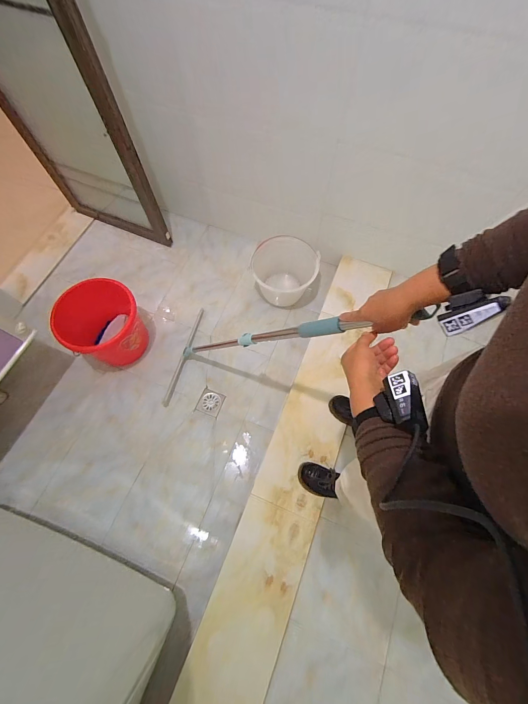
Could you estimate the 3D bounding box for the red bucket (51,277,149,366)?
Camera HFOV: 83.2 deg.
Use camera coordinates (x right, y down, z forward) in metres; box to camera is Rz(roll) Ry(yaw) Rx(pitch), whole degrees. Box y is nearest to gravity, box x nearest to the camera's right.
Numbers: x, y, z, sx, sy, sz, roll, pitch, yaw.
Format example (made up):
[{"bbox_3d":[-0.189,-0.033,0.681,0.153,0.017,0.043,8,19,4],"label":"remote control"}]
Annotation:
[{"bbox_3d":[-0.662,-0.116,1.243,0.306,0.240,0.294,0,67,0],"label":"red bucket"}]

